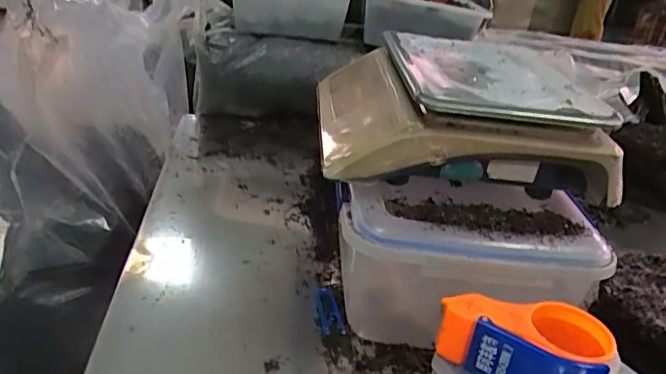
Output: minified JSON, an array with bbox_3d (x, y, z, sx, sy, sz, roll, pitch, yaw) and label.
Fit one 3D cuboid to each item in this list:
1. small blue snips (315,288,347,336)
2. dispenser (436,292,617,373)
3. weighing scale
[{"bbox_3d":[-0.007,0.152,0.691,0.027,0.004,0.083,1,28,-15],"label":"small blue snips"},{"bbox_3d":[0.182,0.147,0.530,0.153,0.061,0.085,20,29,23],"label":"dispenser"},{"bbox_3d":[0.152,-0.108,0.751,0.333,0.118,0.332,5,27,-7],"label":"weighing scale"}]

